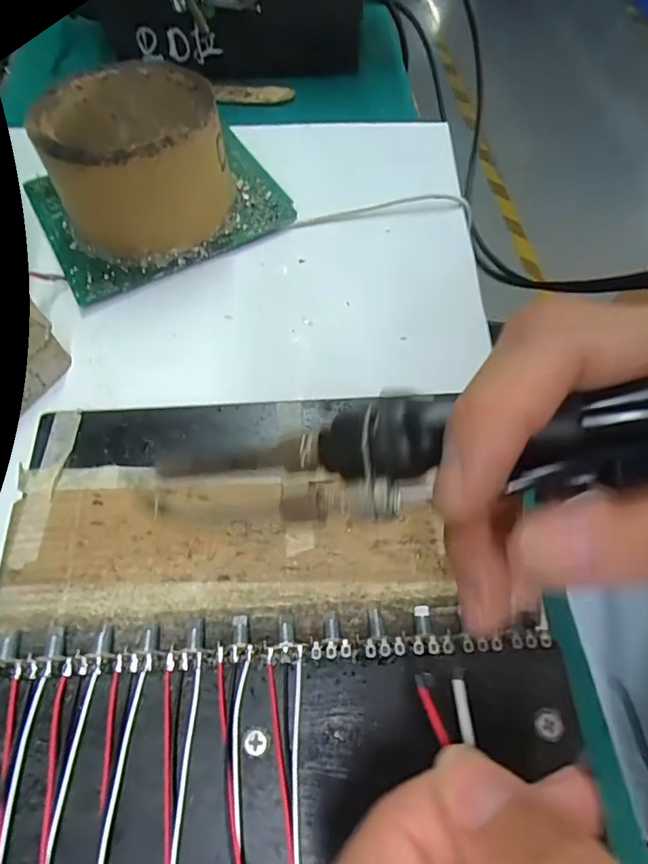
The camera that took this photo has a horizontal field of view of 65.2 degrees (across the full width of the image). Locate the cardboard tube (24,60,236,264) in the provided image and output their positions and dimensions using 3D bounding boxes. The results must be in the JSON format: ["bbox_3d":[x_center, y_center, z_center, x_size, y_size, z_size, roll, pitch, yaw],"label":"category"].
[{"bbox_3d":[-0.103,-0.151,0.286,0.095,0.064,0.094,-14,63,-7],"label":"cardboard tube"}]

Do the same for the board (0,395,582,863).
[{"bbox_3d":[-0.026,0.081,0.180,0.198,0.033,0.221,-3,62,-2],"label":"board"}]

